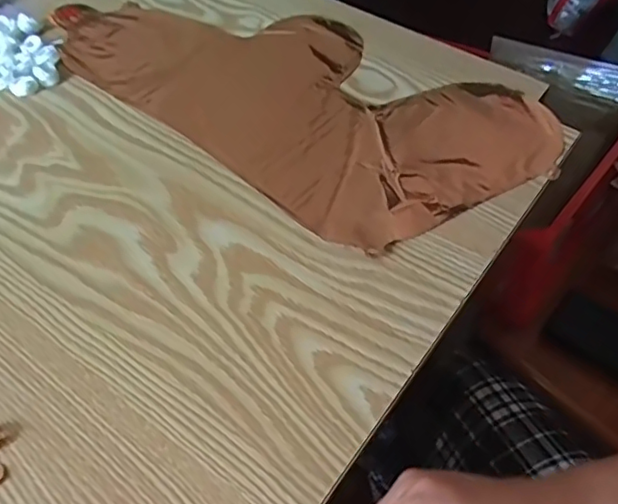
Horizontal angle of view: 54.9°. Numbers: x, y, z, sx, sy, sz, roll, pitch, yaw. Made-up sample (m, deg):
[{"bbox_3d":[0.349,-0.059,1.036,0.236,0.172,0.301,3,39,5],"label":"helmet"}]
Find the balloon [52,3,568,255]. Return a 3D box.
[{"bbox_3d":[-0.016,-0.143,0.495,0.408,0.008,0.208,34,60,24],"label":"balloon"}]

